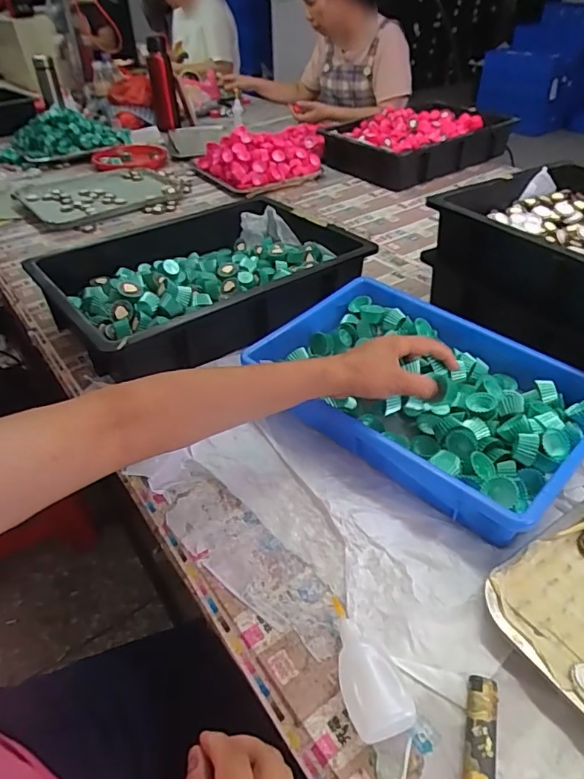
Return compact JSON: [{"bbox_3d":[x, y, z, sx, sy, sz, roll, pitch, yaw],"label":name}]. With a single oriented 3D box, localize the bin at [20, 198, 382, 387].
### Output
[{"bbox_3d":[-0.124,-0.164,0.778,0.454,0.088,0.356,-22,44,-23],"label":"bin"}]

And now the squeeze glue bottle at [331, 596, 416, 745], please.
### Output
[{"bbox_3d":[0.049,0.206,0.383,0.040,0.030,0.102,-15,42,-15],"label":"squeeze glue bottle"}]

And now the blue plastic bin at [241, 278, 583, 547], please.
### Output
[{"bbox_3d":[0.149,-0.005,0.593,0.368,0.078,0.234,31,50,33],"label":"blue plastic bin"}]

